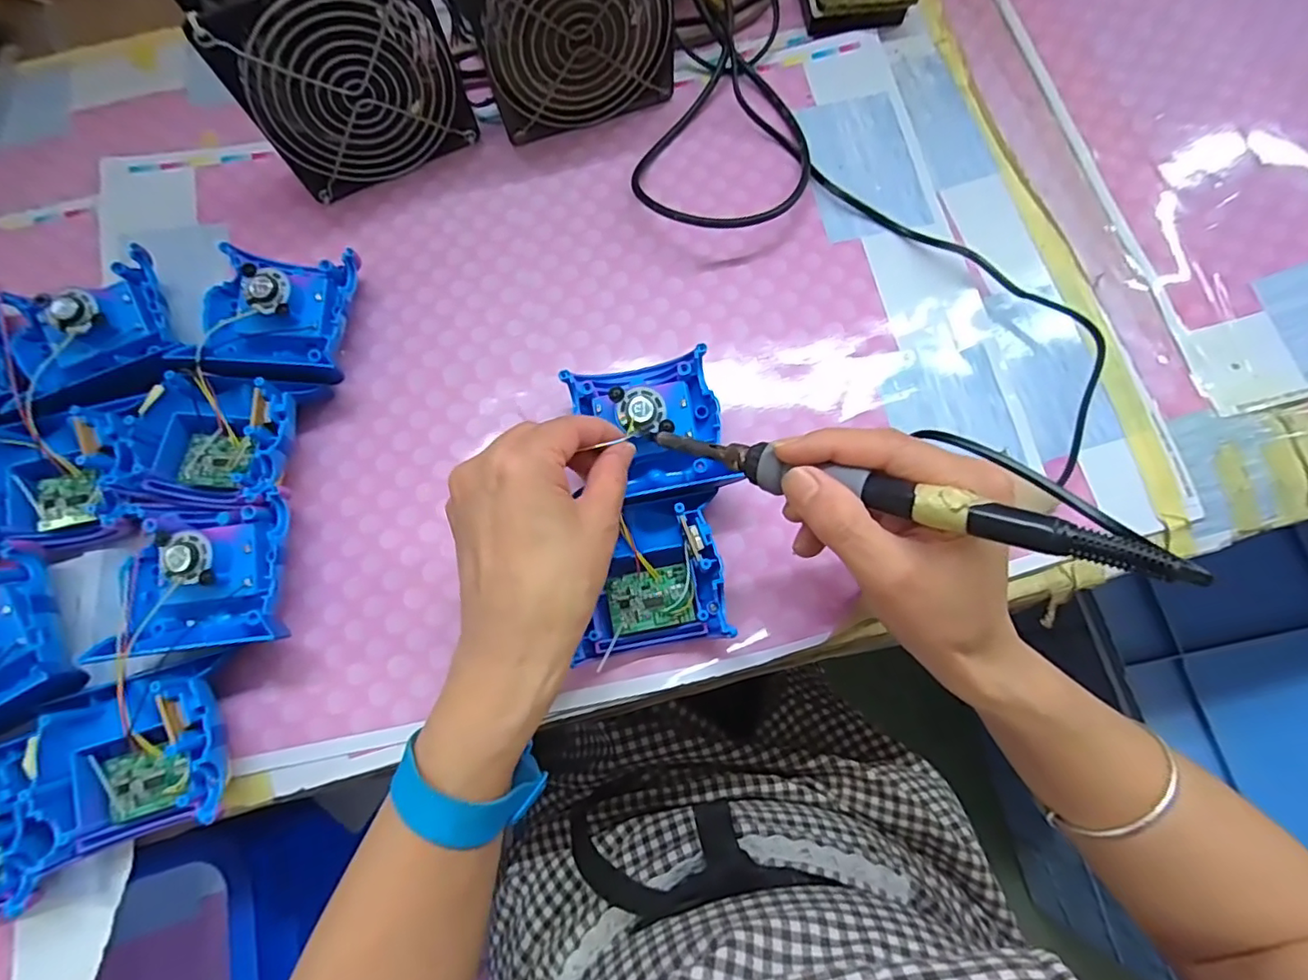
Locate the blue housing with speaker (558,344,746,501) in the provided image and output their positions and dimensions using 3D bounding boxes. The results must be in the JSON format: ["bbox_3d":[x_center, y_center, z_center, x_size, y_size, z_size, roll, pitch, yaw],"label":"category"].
[{"bbox_3d":[-0.001,-0.035,0.322,0.076,0.034,0.079,-16,76,-2],"label":"blue housing with speaker"}]

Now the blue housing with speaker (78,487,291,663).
[{"bbox_3d":[-0.234,0.047,0.310,0.087,0.043,0.078,-10,76,-1],"label":"blue housing with speaker"}]

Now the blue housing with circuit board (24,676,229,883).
[{"bbox_3d":[-0.250,0.132,0.290,0.079,0.039,0.072,-17,76,-3],"label":"blue housing with circuit board"}]

